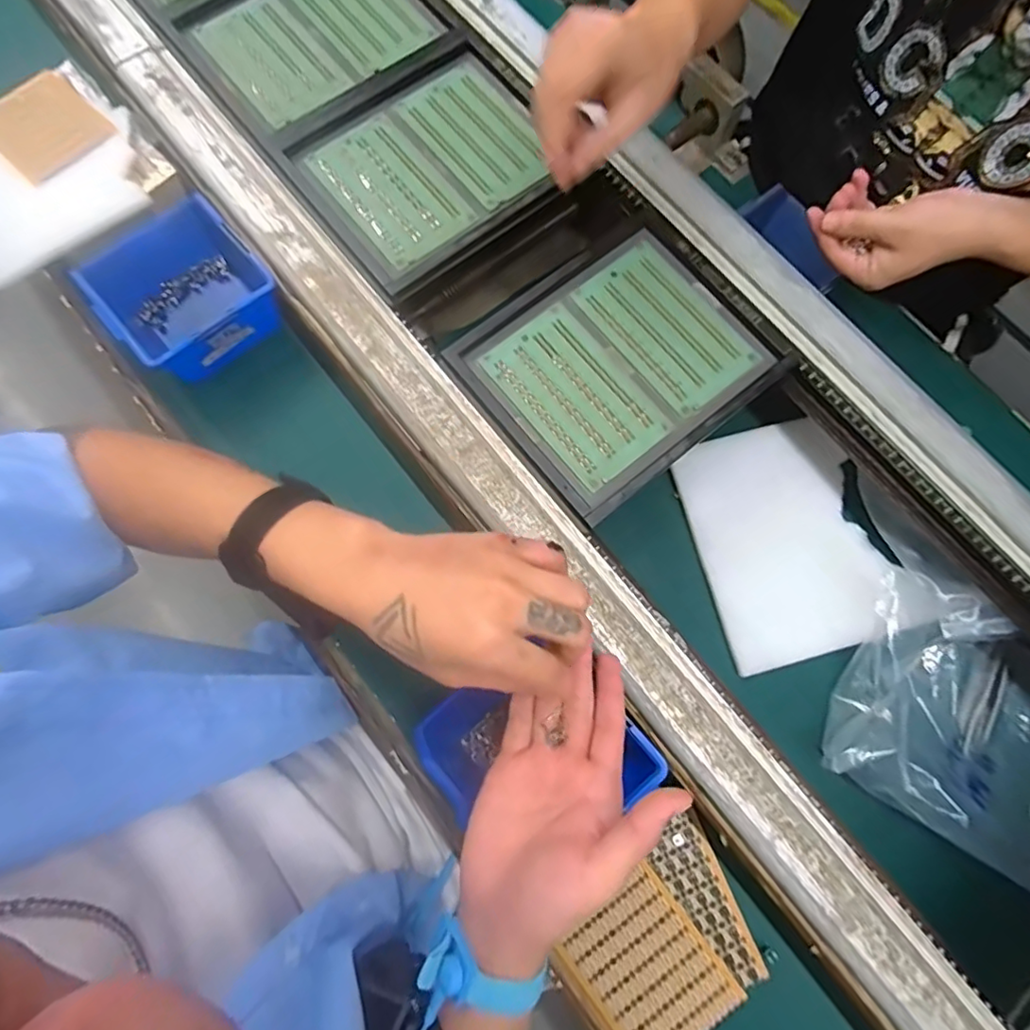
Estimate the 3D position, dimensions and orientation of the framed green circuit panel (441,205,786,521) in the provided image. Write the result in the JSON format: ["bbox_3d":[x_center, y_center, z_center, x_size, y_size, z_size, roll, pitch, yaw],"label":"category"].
[{"bbox_3d":[0.081,-0.122,0.448,0.210,0.012,0.181,-38,80,-10],"label":"framed green circuit panel"}]

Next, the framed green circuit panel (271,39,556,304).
[{"bbox_3d":[-0.074,-0.303,0.486,0.208,0.012,0.173,-39,80,-10],"label":"framed green circuit panel"}]

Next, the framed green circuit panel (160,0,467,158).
[{"bbox_3d":[-0.179,-0.441,0.515,0.217,0.009,0.176,-39,80,-10],"label":"framed green circuit panel"}]

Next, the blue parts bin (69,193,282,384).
[{"bbox_3d":[-0.277,-0.186,0.484,0.121,0.068,0.127,-39,81,-9],"label":"blue parts bin"}]

